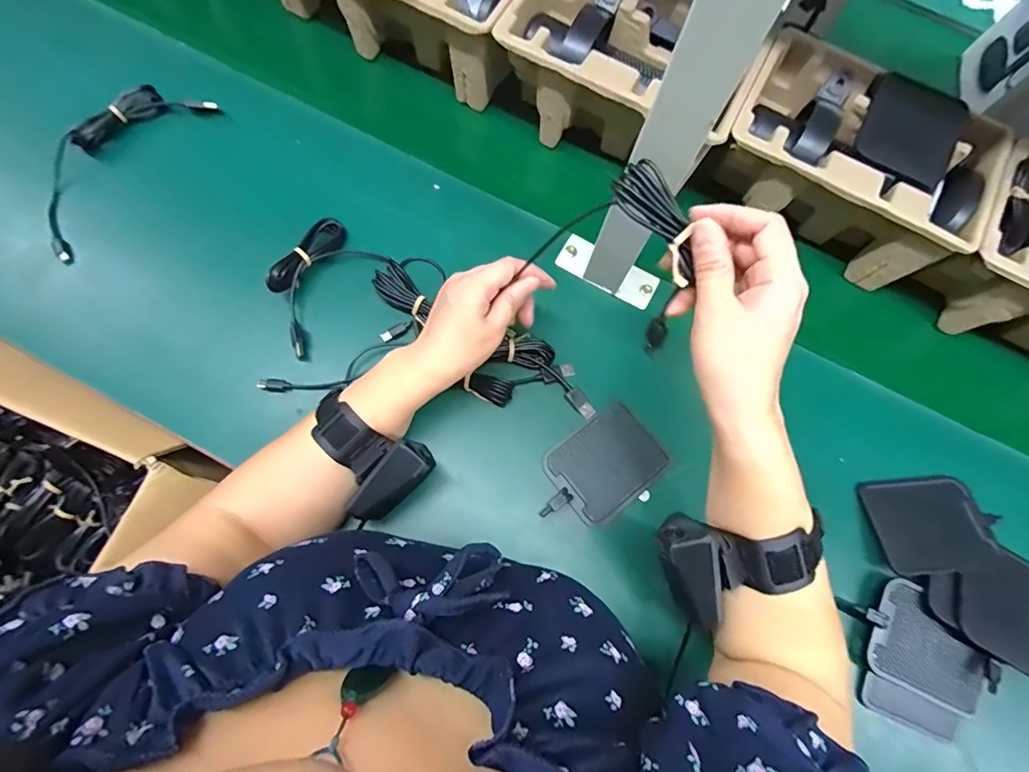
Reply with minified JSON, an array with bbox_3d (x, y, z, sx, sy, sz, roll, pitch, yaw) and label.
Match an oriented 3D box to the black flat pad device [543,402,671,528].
[{"bbox_3d":[0.082,0.069,0.445,0.096,0.004,0.077,-38,79,-11],"label":"black flat pad device"}]

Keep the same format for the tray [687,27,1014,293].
[{"bbox_3d":[0.317,-0.208,0.488,0.223,0.113,0.136,27,76,6],"label":"tray"}]

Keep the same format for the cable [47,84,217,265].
[{"bbox_3d":[-0.398,-0.223,0.491,0.084,0.028,0.207,32,76,7],"label":"cable"}]

